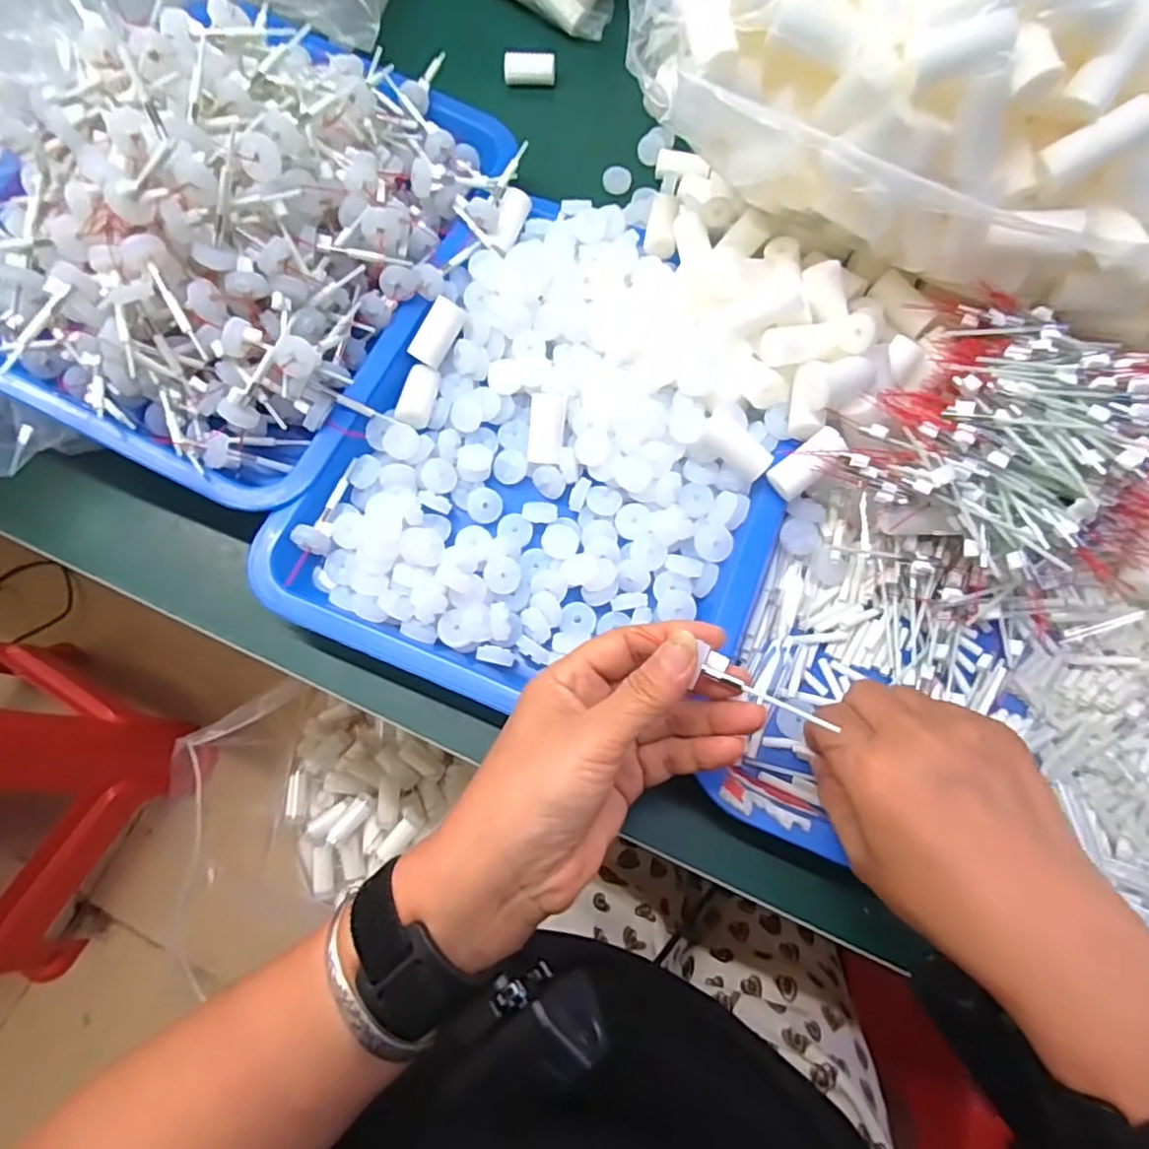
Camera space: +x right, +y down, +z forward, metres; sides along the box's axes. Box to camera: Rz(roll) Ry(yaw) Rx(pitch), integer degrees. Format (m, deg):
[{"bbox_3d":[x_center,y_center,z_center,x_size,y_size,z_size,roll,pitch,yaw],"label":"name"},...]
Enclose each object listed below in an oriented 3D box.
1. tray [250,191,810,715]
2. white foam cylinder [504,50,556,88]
[{"bbox_3d":[0.001,-0.071,0.369,0.248,0.045,0.314,27,73,10],"label":"tray"},{"bbox_3d":[-0.036,-0.411,0.516,0.041,0.023,0.018,-6,70,-1],"label":"white foam cylinder"}]

